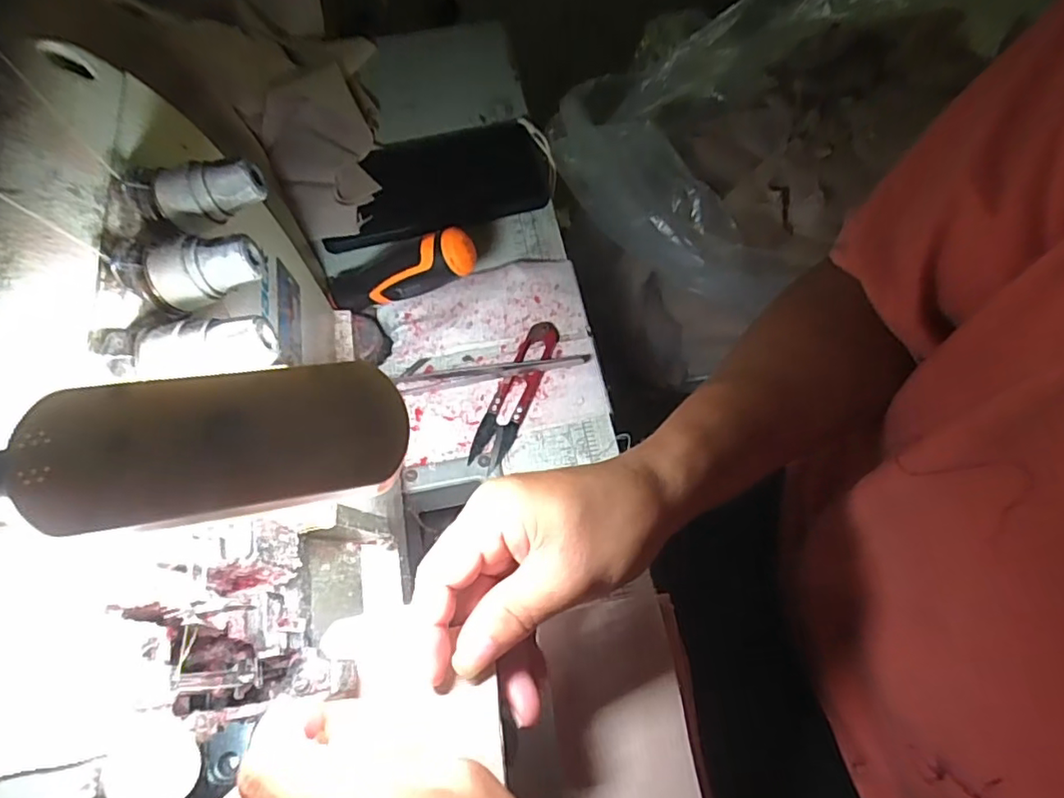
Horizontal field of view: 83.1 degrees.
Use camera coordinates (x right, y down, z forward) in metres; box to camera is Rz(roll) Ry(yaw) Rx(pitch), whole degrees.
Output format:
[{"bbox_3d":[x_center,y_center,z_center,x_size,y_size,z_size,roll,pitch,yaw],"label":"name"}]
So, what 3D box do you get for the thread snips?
[{"bbox_3d":[-0.010,-0.005,0.382,0.023,0.005,0.107,21,67,9],"label":"thread snips"}]

